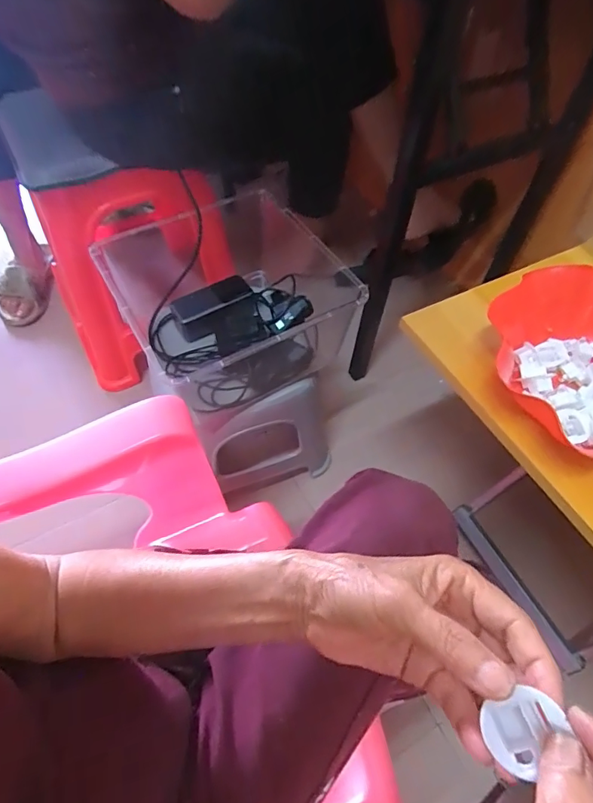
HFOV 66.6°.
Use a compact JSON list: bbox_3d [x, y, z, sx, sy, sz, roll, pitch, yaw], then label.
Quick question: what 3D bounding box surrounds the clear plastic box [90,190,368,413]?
[{"bbox_3d":[-0.094,-0.140,0.692,0.268,0.160,0.267,-26,61,-17],"label":"clear plastic box"}]

